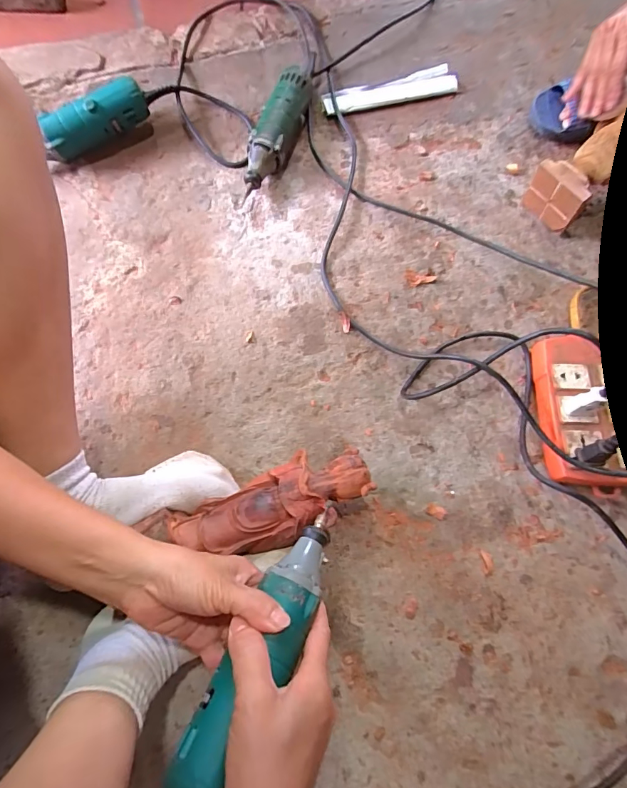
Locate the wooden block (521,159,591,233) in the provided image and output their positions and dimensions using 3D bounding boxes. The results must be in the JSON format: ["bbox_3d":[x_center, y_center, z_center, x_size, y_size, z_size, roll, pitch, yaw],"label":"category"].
[{"bbox_3d":[0.311,-0.254,0.529,0.025,0.077,0.072,-37,75,-10],"label":"wooden block"}]

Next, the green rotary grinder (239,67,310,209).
[{"bbox_3d":[-0.051,-0.372,0.581,0.050,0.058,0.203,18,73,7],"label":"green rotary grinder"}]

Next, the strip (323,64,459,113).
[{"bbox_3d":[0.117,-0.465,0.627,0.205,0.012,0.044,-14,72,-3],"label":"strip"}]

